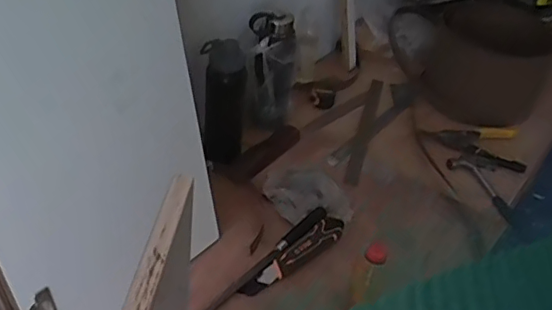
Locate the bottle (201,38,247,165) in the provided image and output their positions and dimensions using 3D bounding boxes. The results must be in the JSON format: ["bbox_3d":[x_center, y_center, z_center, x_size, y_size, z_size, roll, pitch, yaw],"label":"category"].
[{"bbox_3d":[-0.113,-0.106,1.127,0.095,0.235,0.067,14,40,8],"label":"bottle"}]

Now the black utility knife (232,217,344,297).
[{"bbox_3d":[0.038,0.176,0.995,0.047,0.018,0.234,35,47,29],"label":"black utility knife"}]

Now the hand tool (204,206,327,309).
[{"bbox_3d":[-0.019,0.183,0.977,0.029,0.018,0.340,31,45,26],"label":"hand tool"}]

